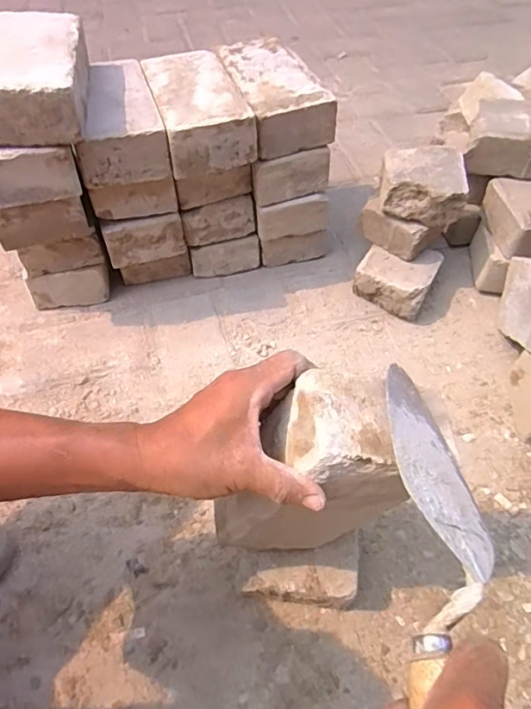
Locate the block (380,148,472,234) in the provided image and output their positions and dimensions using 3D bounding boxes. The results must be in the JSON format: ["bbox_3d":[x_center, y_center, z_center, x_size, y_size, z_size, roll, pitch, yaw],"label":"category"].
[{"bbox_3d":[0.211,-0.229,0.669,0.106,0.065,0.089,7,52,4],"label":"block"}]

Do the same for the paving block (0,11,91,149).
[{"bbox_3d":[-0.258,-0.316,0.558,0.107,0.062,0.199,-7,52,-7],"label":"paving block"}]

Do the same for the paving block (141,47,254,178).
[{"bbox_3d":[-0.089,-0.313,0.635,0.104,0.066,0.188,-13,53,-12],"label":"paving block"}]

